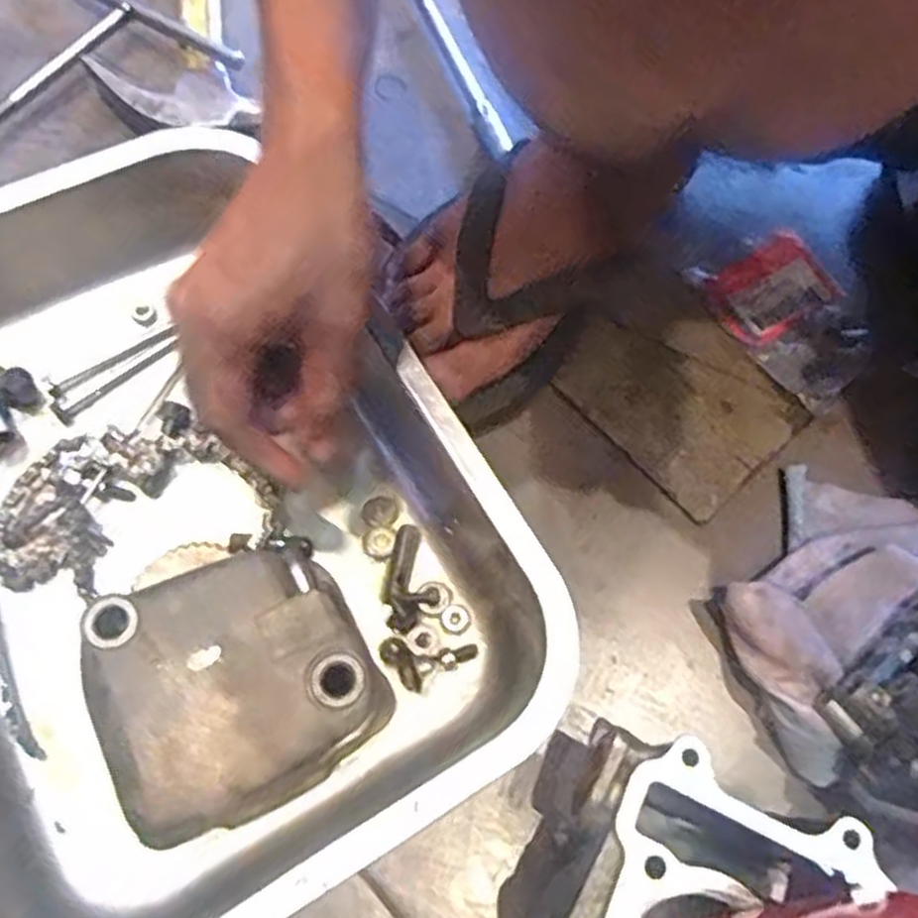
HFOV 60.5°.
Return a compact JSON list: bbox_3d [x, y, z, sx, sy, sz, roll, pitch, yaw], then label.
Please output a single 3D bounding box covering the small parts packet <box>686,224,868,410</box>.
[{"bbox_3d":[0.196,-0.087,0.466,0.075,0.008,0.105,-35,73,-16],"label":"small parts packet"}]

